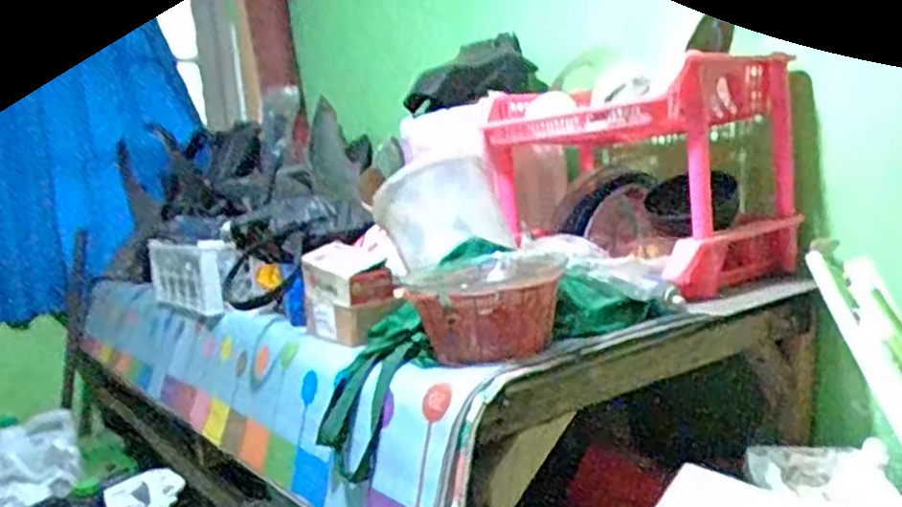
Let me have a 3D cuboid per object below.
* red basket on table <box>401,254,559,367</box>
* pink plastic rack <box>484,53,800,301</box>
[{"bbox_3d":[0.043,0.072,0.923,0.184,0.103,0.150,-5,6,4],"label":"red basket on table"},{"bbox_3d":[0.323,-0.120,1.278,0.342,0.320,0.410,-10,7,-34],"label":"pink plastic rack"}]

